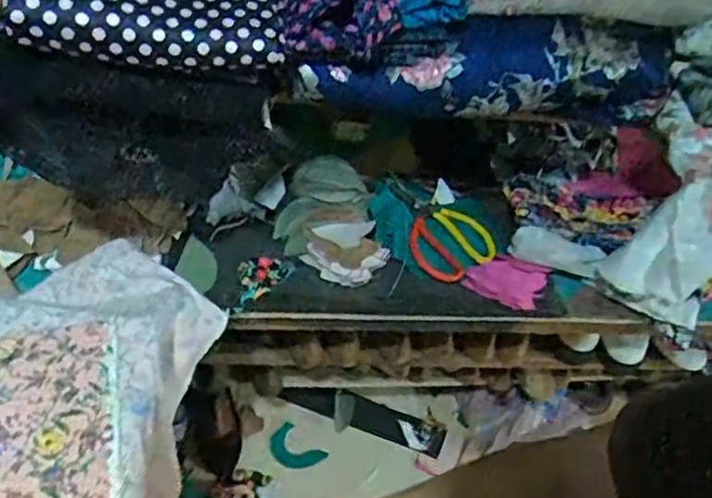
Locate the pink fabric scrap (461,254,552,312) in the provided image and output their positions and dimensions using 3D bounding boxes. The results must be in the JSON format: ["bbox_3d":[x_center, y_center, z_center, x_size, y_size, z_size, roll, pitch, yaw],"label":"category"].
[{"bbox_3d":[0.206,0.040,0.902,0.109,0.009,0.077,23,64,0],"label":"pink fabric scrap"}]

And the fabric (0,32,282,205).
[{"bbox_3d":[-0.219,-0.121,0.650,0.262,0.176,0.029,-3,51,-8],"label":"fabric"}]

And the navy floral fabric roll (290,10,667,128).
[{"bbox_3d":[0.152,-0.199,0.724,0.400,0.101,0.082,-1,50,-5],"label":"navy floral fabric roll"}]

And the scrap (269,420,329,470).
[{"bbox_3d":[-0.124,0.416,1.356,0.112,0.006,0.075,39,64,3],"label":"scrap"}]

